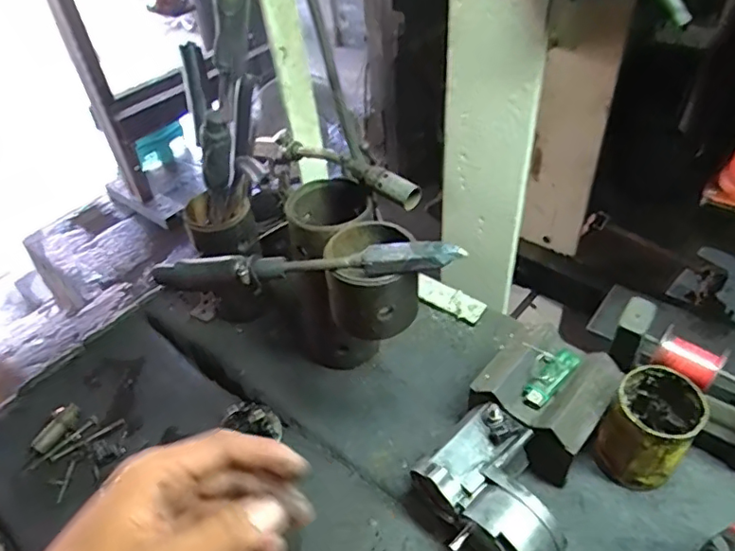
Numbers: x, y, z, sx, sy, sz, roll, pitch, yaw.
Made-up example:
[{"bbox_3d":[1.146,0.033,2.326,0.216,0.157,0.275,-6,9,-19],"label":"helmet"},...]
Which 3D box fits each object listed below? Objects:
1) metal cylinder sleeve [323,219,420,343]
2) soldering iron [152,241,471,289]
[{"bbox_3d":[0.004,0.003,0.540,0.087,0.085,0.088,-2,44,6],"label":"metal cylinder sleeve"},{"bbox_3d":[-0.060,-0.009,0.499,0.280,0.032,0.025,-1,44,6],"label":"soldering iron"}]

